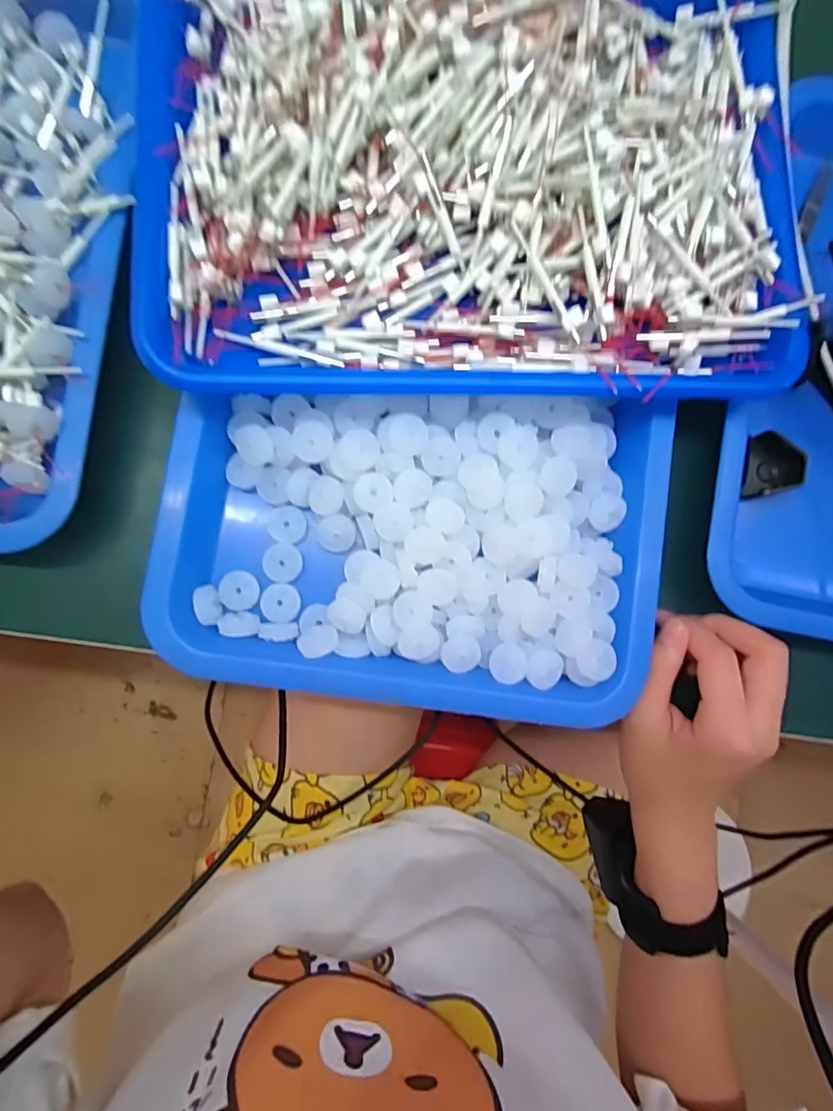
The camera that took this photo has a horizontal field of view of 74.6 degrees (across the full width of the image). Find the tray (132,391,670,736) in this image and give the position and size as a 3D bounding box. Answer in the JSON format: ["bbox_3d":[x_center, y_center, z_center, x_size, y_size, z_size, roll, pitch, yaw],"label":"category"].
[{"bbox_3d":[0.000,-0.007,0.298,0.259,0.037,0.172,7,85,-5],"label":"tray"}]

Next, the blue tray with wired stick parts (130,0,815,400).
[{"bbox_3d":[0.034,-0.198,0.282,0.332,0.047,0.240,1,86,-5],"label":"blue tray with wired stick parts"}]

